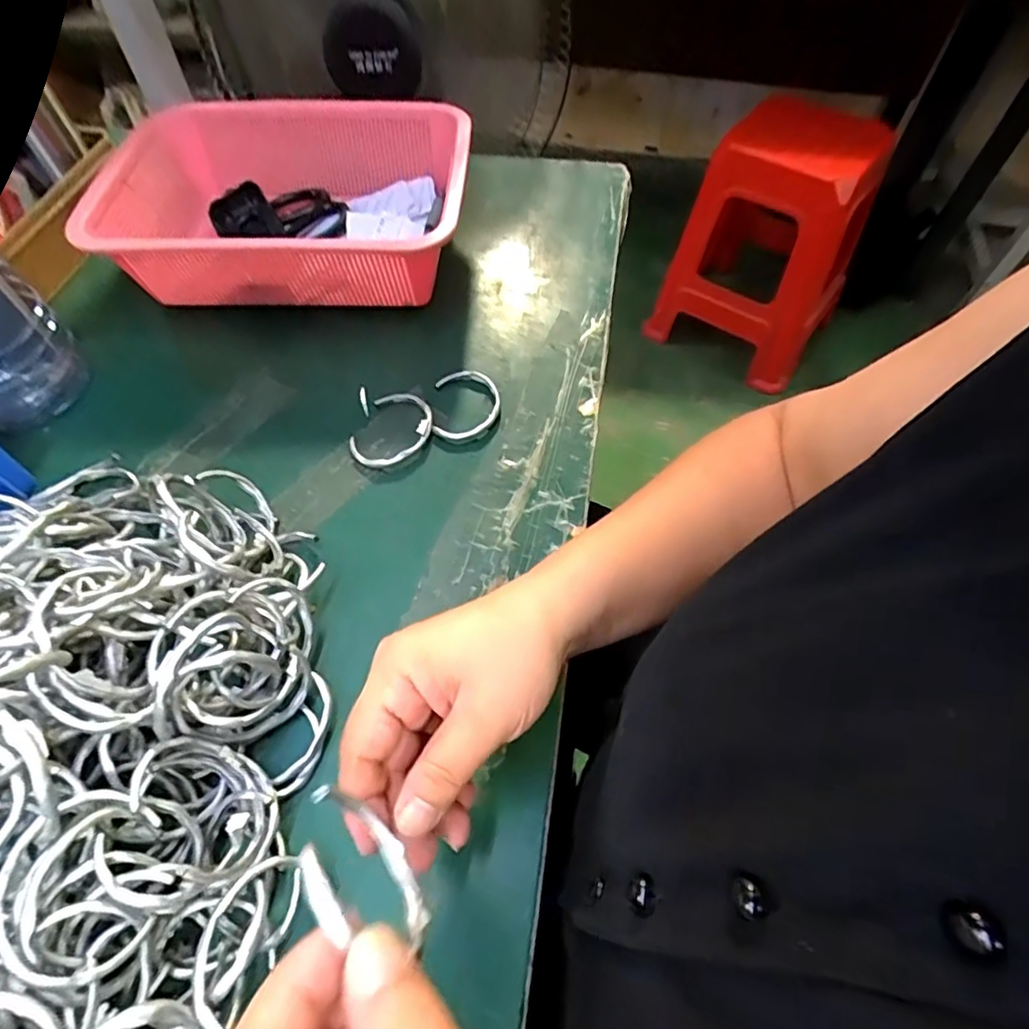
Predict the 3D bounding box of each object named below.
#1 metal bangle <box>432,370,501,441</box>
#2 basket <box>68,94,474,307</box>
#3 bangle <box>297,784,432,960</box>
[{"bbox_3d":[-0.036,-0.085,0.449,0.050,0.006,0.066,-3,57,1],"label":"metal bangle"},{"bbox_3d":[-0.188,-0.269,0.522,0.298,0.091,0.210,1,57,1],"label":"basket"},{"bbox_3d":[-0.050,0.112,0.189,0.016,0.062,0.057,-32,61,-16],"label":"bangle"}]

